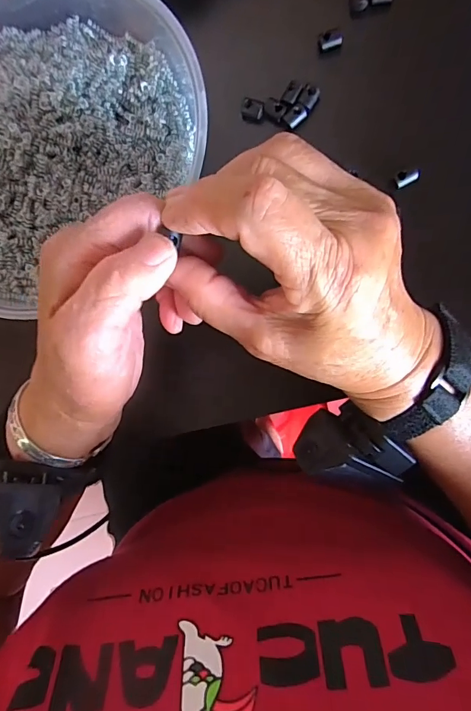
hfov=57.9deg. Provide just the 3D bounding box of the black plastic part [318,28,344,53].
[{"bbox_3d":[0.063,-0.205,0.279,0.014,0.010,0.009,-22,85,7],"label":"black plastic part"}]

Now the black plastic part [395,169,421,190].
[{"bbox_3d":[0.108,-0.112,0.267,0.016,0.004,0.009,-24,85,7],"label":"black plastic part"}]

